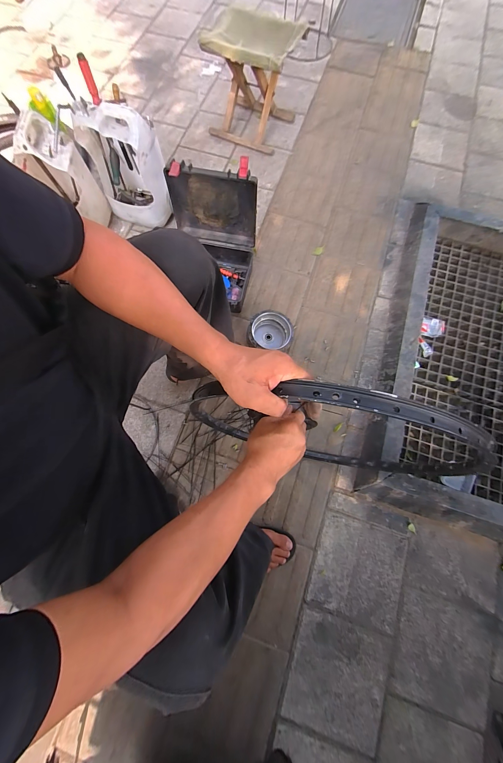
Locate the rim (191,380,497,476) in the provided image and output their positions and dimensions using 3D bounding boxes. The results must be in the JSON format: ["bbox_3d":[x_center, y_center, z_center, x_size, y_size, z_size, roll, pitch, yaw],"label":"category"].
[{"bbox_3d":[0.145,0.122,0.561,0.541,0.528,0.027,-3,63,37],"label":"rim"}]

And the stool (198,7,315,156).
[{"bbox_3d":[0.016,-1.247,1.103,0.338,0.292,0.311,25,76,8],"label":"stool"}]

